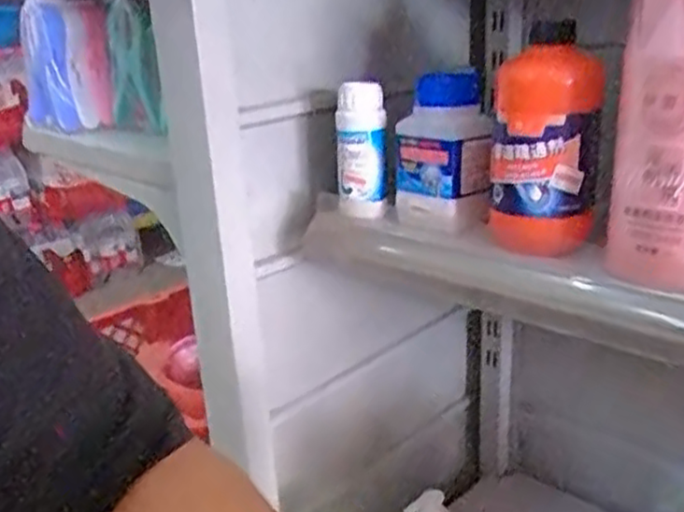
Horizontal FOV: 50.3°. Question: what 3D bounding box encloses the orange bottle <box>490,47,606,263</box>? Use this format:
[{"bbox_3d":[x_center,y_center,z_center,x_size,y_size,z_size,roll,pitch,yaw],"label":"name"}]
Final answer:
[{"bbox_3d":[0.132,-0.069,0.487,0.061,0.127,0.065,-2,19,7],"label":"orange bottle"}]

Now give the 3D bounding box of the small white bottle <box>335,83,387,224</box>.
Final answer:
[{"bbox_3d":[0.015,-0.085,0.593,0.039,0.106,0.034,-5,19,-3],"label":"small white bottle"}]

